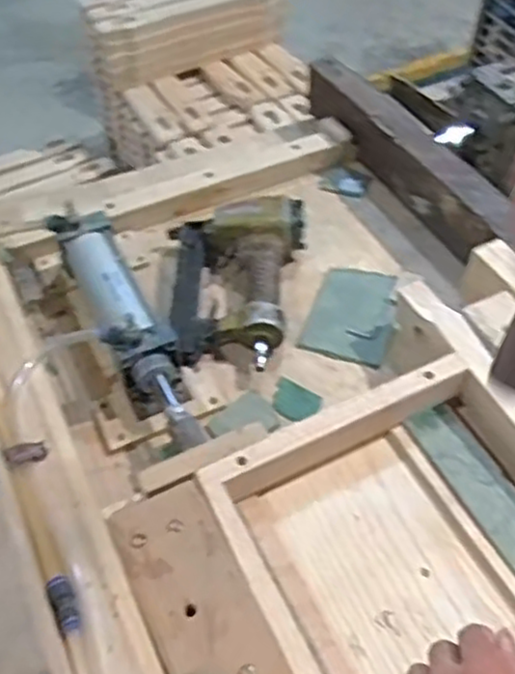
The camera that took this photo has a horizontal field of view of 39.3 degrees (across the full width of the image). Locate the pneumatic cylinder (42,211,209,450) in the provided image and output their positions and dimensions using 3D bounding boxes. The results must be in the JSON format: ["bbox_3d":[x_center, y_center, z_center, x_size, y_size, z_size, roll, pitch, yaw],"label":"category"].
[{"bbox_3d":[-0.131,-0.014,0.730,0.065,0.067,0.311,-22,53,-16],"label":"pneumatic cylinder"}]

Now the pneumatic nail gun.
[{"bbox_3d":[-0.020,-0.060,0.799,0.153,0.064,0.211,-2,50,0],"label":"pneumatic nail gun"}]

